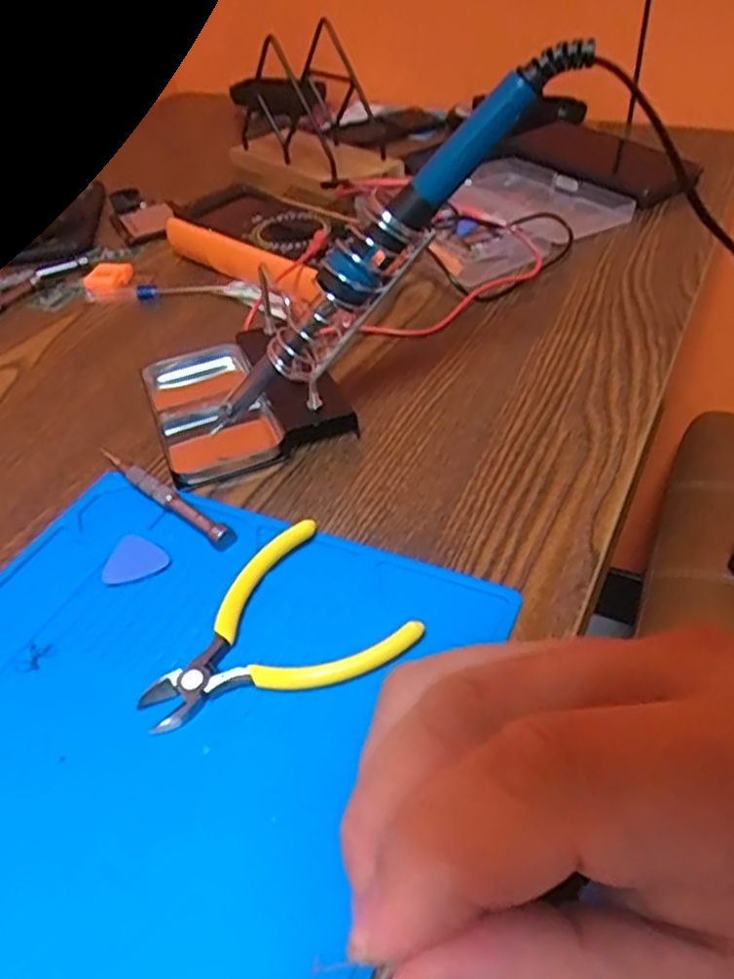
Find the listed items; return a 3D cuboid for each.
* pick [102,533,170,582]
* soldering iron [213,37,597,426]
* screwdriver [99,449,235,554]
[{"bbox_3d":[-0.111,0.033,0.352,0.028,0.004,0.027,20,48,25],"label":"pick"},{"bbox_3d":[0.003,-0.113,0.350,0.235,0.024,0.020,-43,38,21],"label":"soldering iron"},{"bbox_3d":[-0.103,0.003,0.381,0.101,0.011,0.010,29,52,32],"label":"screwdriver"}]

